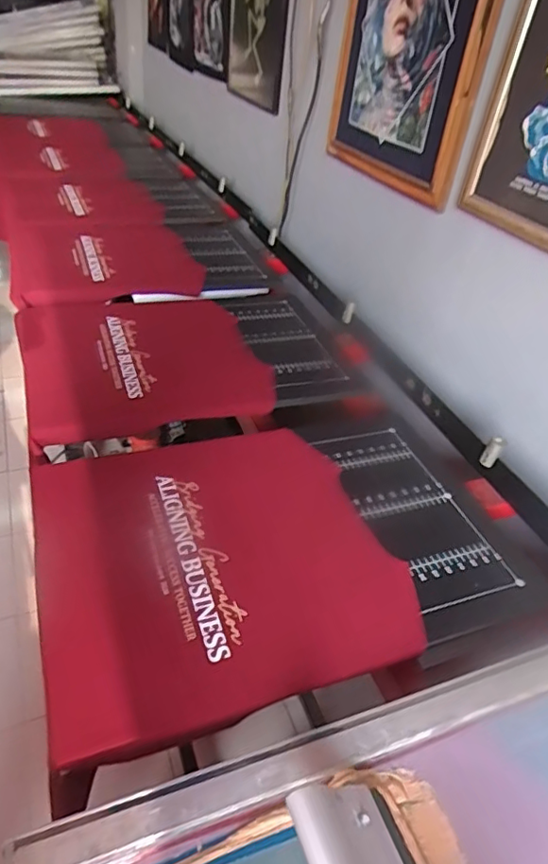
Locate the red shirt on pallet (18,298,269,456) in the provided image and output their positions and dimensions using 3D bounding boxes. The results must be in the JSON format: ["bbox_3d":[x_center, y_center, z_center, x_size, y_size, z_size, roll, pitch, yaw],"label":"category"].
[{"bbox_3d":[-0.254,-0.153,1.033,0.424,0.039,0.439,-14,43,-27],"label":"red shirt on pallet"}]

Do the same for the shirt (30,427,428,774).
[{"bbox_3d":[-0.075,0.151,0.704,0.422,0.035,0.407,-11,42,-20],"label":"shirt"}]

